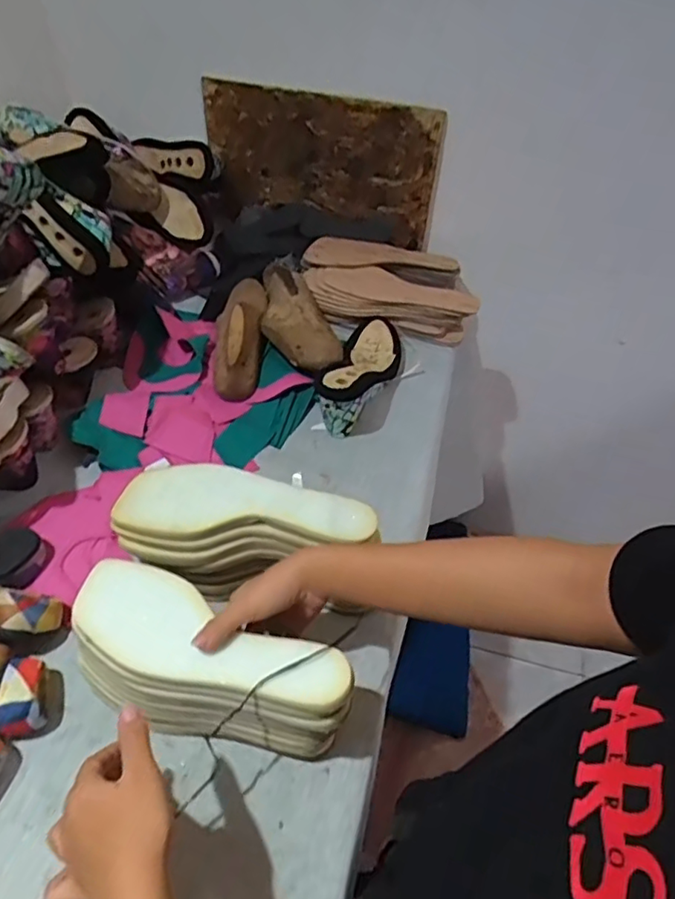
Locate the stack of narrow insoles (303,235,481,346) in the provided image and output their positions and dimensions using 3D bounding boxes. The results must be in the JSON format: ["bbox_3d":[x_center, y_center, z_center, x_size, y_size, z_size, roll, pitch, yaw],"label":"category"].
[{"bbox_3d":[0.079,-0.261,0.932,0.282,0.071,0.155,16,50,12],"label":"stack of narrow insoles"}]

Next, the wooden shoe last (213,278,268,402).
[{"bbox_3d":[-0.140,-0.177,0.843,0.067,0.079,0.232,0,49,-2],"label":"wooden shoe last"}]

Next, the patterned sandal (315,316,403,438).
[{"bbox_3d":[0.038,-0.121,0.808,0.081,0.081,0.237,11,49,8],"label":"patterned sandal"}]

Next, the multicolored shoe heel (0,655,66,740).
[{"bbox_3d":[-0.279,0.219,0.532,0.047,0.049,0.065,-8,50,-9],"label":"multicolored shoe heel"}]

